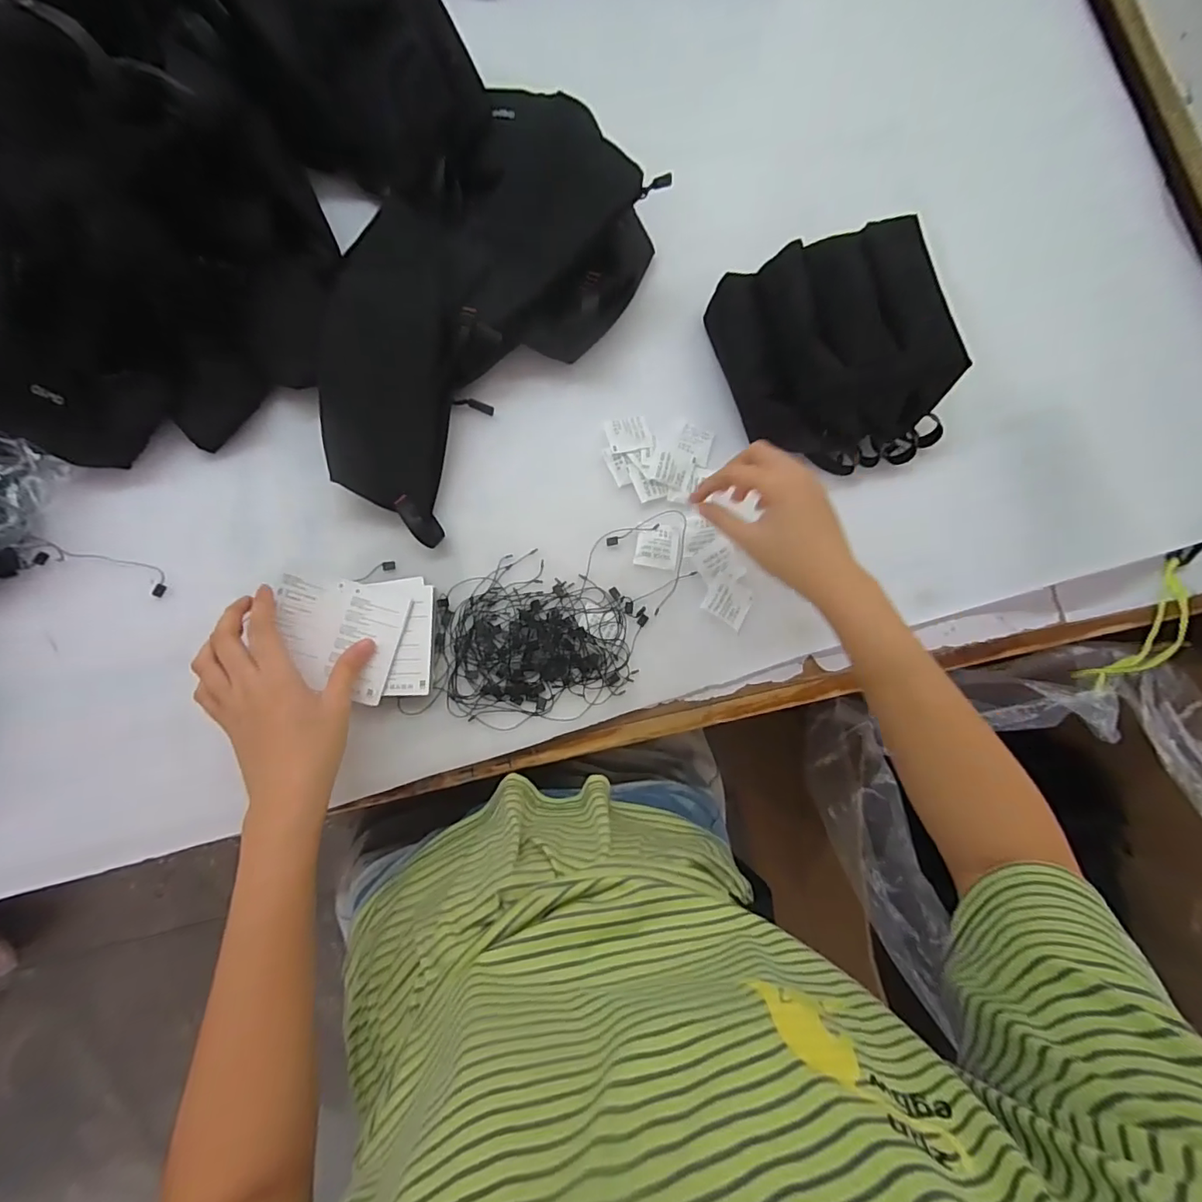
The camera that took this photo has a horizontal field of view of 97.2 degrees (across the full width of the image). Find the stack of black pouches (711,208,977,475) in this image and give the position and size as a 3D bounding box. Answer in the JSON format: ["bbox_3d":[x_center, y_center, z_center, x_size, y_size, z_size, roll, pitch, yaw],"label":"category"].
[{"bbox_3d":[0.220,-0.230,0.489,0.185,0.072,0.209,-16,82,-9],"label":"stack of black pouches"}]

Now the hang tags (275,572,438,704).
[{"bbox_3d":[-0.193,0.029,0.425,0.108,0.030,0.098,-1,83,-7],"label":"hang tags"}]

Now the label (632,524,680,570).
[{"bbox_3d":[0.051,-0.050,0.480,0.040,0.004,0.039,7,79,-5],"label":"label"}]

